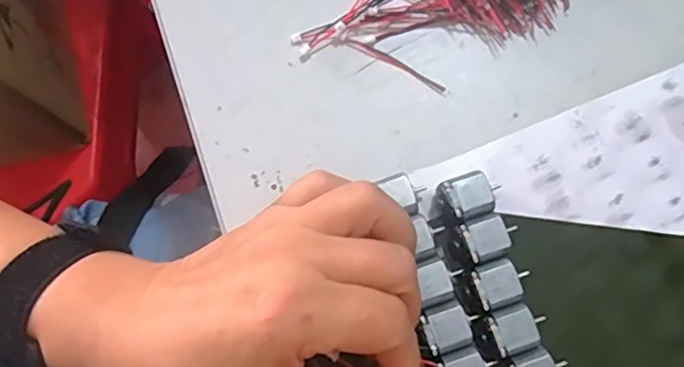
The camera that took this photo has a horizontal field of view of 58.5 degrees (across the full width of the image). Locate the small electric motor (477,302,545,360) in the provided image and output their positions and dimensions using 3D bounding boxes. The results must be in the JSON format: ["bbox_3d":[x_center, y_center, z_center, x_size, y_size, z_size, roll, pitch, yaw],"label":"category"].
[{"bbox_3d":[0.072,0.061,0.256,0.027,0.013,0.018,-20,80,-3],"label":"small electric motor"}]

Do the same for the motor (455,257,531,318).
[{"bbox_3d":[0.065,0.043,0.259,0.029,0.012,0.019,-29,80,-4],"label":"motor"}]

